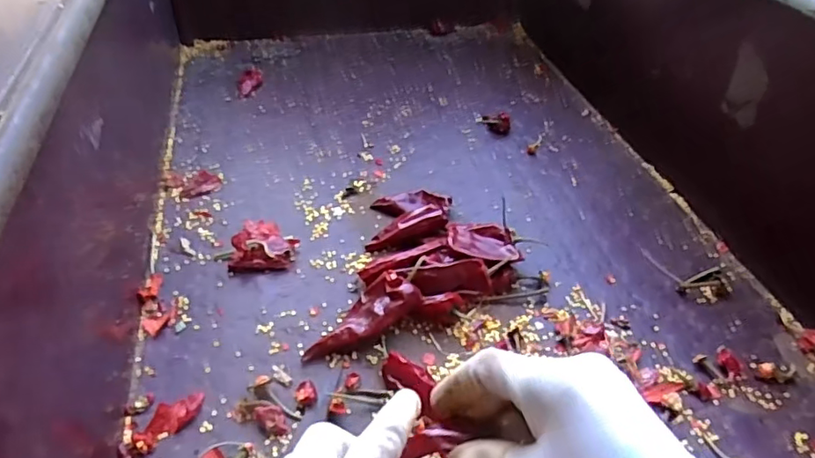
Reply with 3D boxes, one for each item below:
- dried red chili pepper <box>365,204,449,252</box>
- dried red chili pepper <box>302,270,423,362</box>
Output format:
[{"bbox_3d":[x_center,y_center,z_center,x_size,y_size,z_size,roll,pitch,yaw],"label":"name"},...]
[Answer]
[{"bbox_3d":[-0.002,0.000,0.540,0.079,0.015,0.025,-24,43,2],"label":"dried red chili pepper"},{"bbox_3d":[-0.037,0.073,0.451,0.099,0.016,0.039,-36,51,-13],"label":"dried red chili pepper"}]

